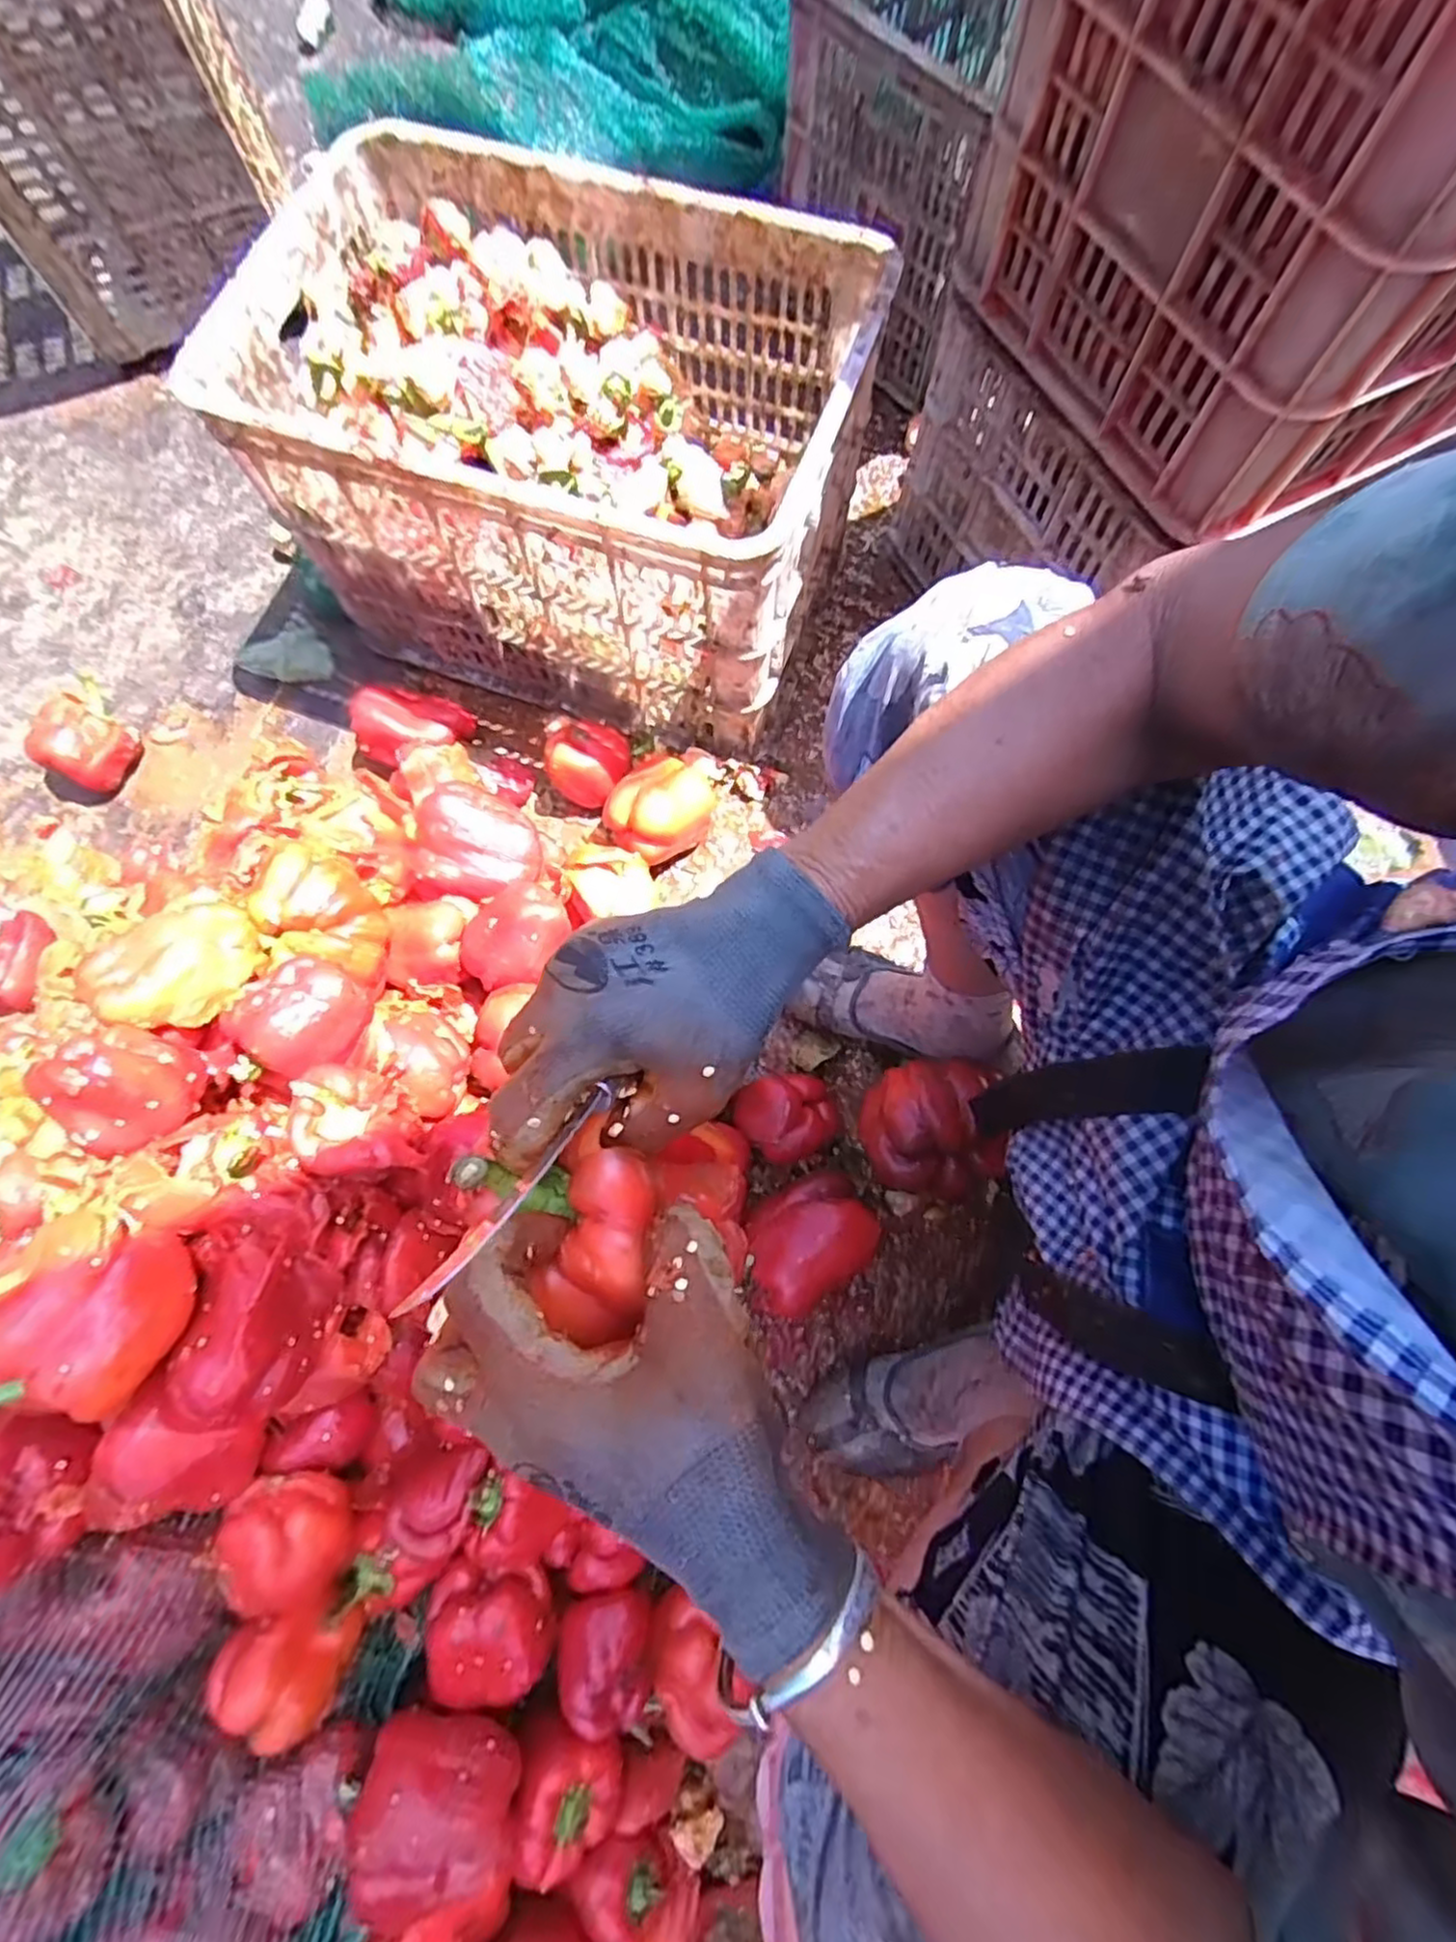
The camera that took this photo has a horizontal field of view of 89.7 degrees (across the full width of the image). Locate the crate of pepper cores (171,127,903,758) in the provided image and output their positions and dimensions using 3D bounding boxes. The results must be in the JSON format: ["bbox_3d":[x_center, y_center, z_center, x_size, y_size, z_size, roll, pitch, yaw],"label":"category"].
[{"bbox_3d":[-0.145,-0.497,0.738,0.510,0.296,0.349,19,76,7],"label":"crate of pepper cores"}]

